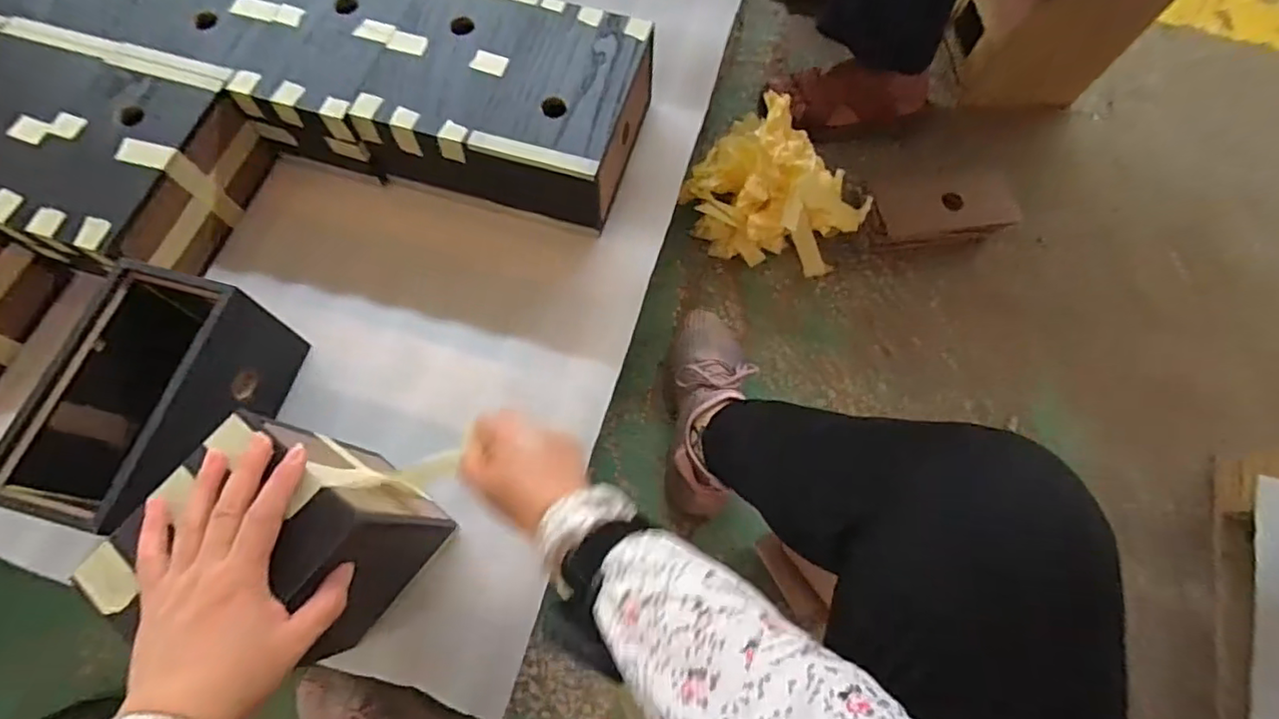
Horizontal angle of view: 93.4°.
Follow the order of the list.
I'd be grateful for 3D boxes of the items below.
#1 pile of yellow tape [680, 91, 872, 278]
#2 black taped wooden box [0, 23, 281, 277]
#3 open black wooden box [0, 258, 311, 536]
[{"bbox_3d":[0.182,-0.231,0.811,0.232,0.164,0.191,41,73,12],"label":"pile of yellow tape"},{"bbox_3d":[-0.719,-0.253,0.660,0.543,0.103,0.222,17,70,4],"label":"black taped wooden box"},{"bbox_3d":[-0.426,0.042,0.544,0.125,0.124,0.210,12,70,2],"label":"open black wooden box"}]

